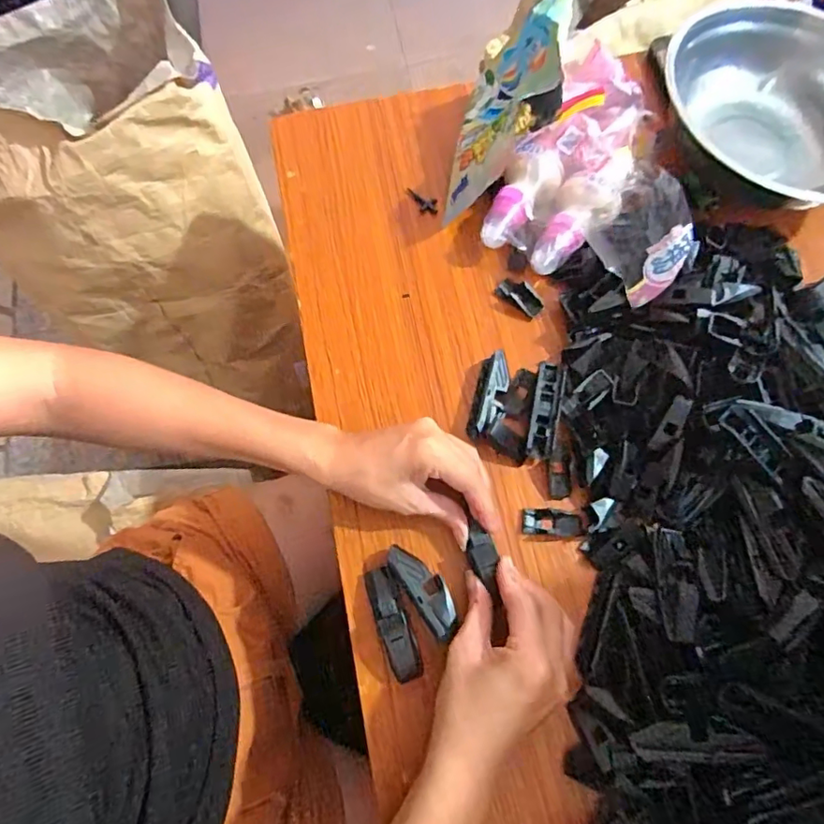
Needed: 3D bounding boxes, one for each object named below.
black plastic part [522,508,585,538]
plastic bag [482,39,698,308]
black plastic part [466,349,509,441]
[{"bbox_3d":[0.102,0.080,0.392,0.042,0.007,0.018,4,71,3],"label":"black plastic part"},{"bbox_3d":[0.160,-0.182,0.436,0.154,0.081,0.173,30,74,11],"label":"plastic bag"},{"bbox_3d":[0.059,-0.010,0.415,0.024,0.025,0.069,12,72,6],"label":"black plastic part"}]

